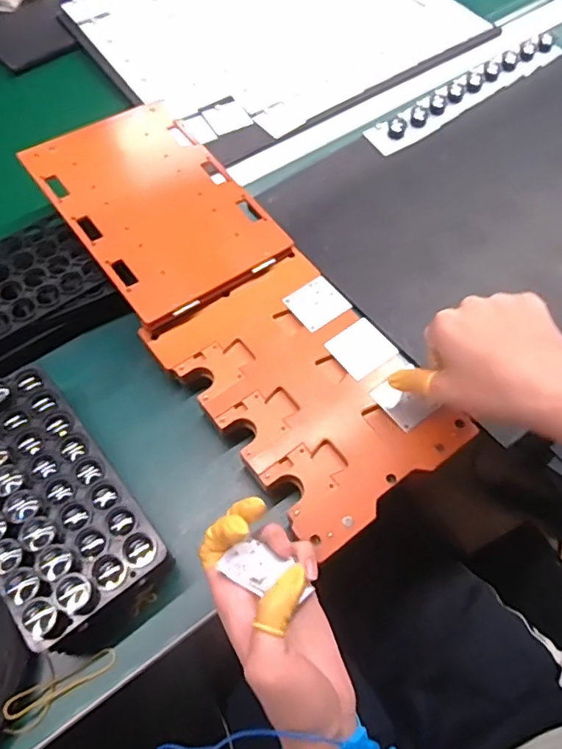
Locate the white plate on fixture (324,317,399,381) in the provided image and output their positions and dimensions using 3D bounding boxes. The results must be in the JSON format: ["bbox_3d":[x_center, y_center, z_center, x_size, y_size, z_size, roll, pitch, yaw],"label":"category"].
[{"bbox_3d":[0.071,-0.023,0.488,0.047,0.004,0.049,-34,62,-12],"label":"white plate on fixture"}]

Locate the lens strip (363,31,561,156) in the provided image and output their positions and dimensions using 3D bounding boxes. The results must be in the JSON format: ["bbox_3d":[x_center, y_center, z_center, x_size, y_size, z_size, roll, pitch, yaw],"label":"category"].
[{"bbox_3d":[0.236,-0.353,0.693,0.309,0.023,0.047,-33,67,-17],"label":"lens strip"}]

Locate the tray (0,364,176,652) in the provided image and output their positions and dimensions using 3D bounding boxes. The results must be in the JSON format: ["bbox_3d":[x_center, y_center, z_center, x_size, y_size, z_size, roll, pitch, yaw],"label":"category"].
[{"bbox_3d":[-0.175,0.092,0.419,0.107,0.065,0.200,-32,67,-17],"label":"tray"}]

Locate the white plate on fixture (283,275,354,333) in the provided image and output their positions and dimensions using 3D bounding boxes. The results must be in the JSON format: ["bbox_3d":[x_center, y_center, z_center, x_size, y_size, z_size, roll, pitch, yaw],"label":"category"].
[{"bbox_3d":[0.034,-0.065,0.511,0.047,0.004,0.046,-35,68,-16],"label":"white plate on fixture"}]

